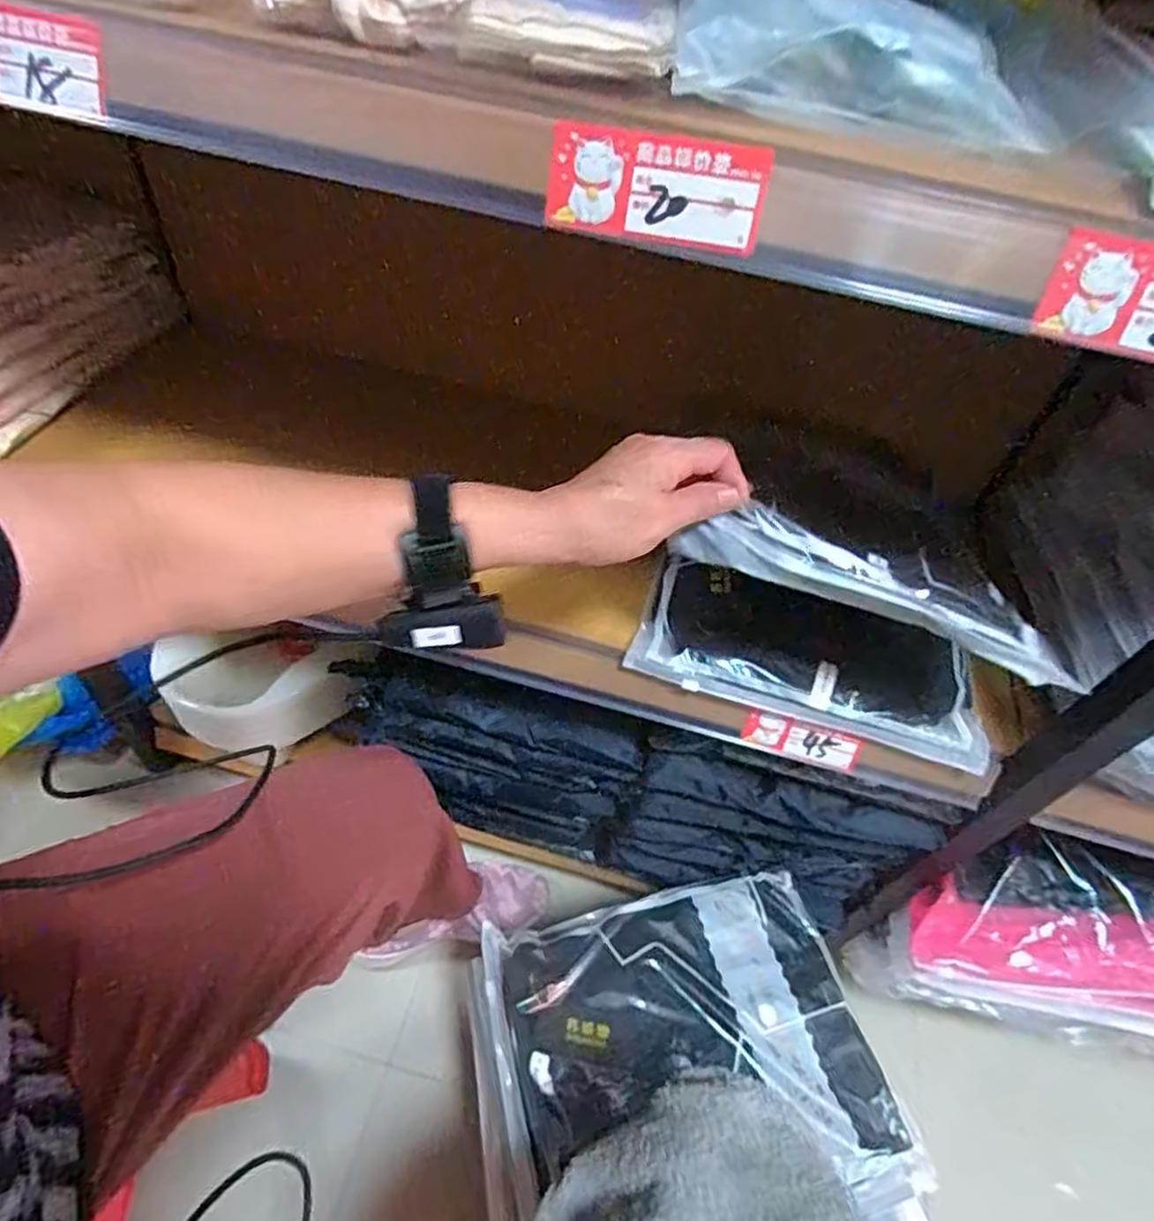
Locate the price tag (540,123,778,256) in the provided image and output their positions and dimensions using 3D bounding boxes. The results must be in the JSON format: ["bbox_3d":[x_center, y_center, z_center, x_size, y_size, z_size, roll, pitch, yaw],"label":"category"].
[{"bbox_3d":[0.032,-0.173,0.283,0.088,0.038,0.006,12,26,6],"label":"price tag"}]

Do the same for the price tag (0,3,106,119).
[{"bbox_3d":[-0.251,-0.246,0.305,0.086,0.036,0.005,15,23,5],"label":"price tag"}]

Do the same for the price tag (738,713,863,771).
[{"bbox_3d":[0.173,0.100,0.529,0.086,0.032,0.004,17,30,3],"label":"price tag"}]

